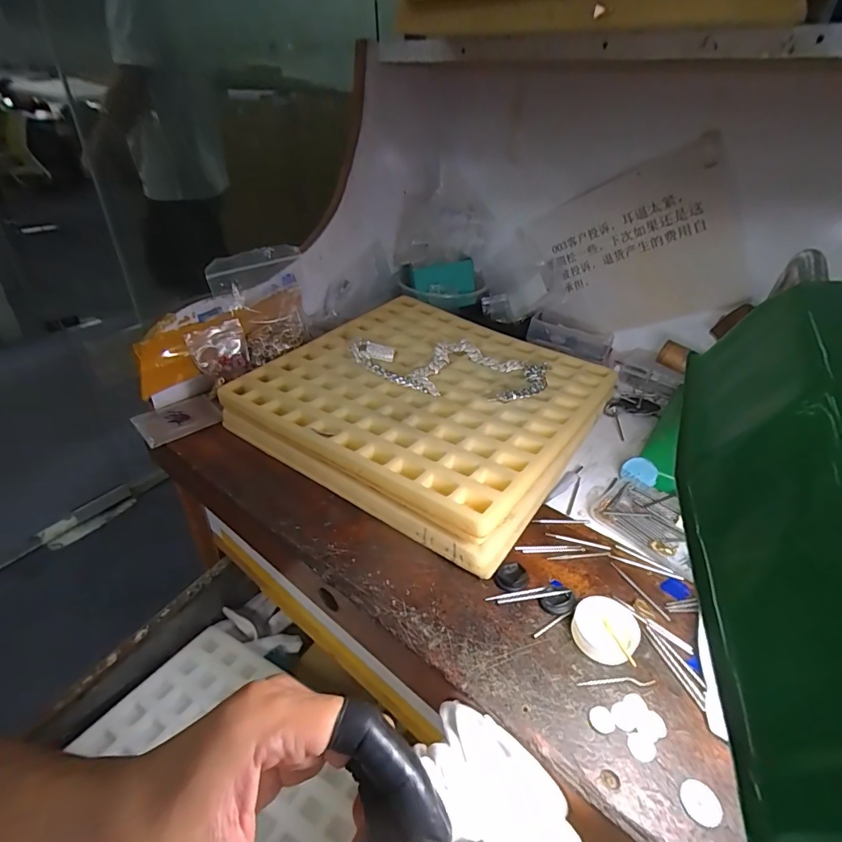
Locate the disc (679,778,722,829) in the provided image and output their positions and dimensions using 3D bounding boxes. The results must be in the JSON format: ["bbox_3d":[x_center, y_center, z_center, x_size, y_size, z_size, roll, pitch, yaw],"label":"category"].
[{"bbox_3d":[0.116,0.157,0.186,0.015,0.004,0.015,2,34,-1],"label":"disc"}]

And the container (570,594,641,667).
[{"bbox_3d":[0.098,0.112,0.241,0.032,0.012,0.032,2,34,-1],"label":"container"}]

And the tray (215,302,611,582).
[{"bbox_3d":[0.011,-0.028,0.400,0.270,0.035,0.259,24,39,27],"label":"tray"}]

